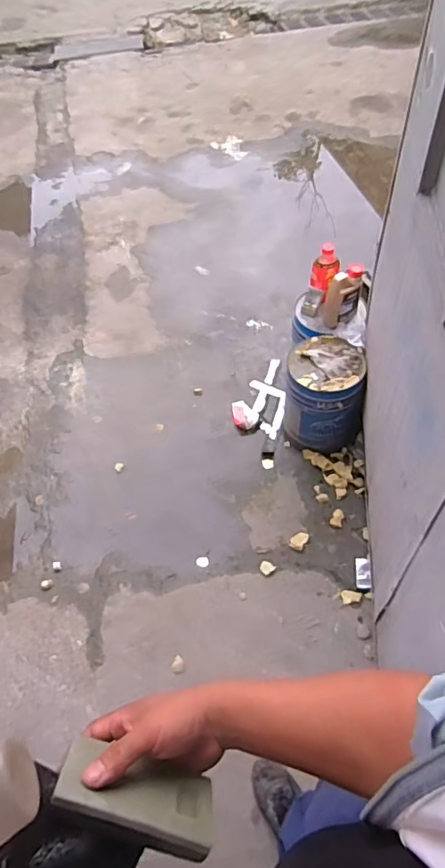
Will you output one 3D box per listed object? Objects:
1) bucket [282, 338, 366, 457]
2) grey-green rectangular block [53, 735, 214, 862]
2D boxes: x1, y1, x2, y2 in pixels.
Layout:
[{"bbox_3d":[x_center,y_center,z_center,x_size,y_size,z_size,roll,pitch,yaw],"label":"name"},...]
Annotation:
[{"bbox_3d":[0.358,-0.148,1.820,0.259,0.325,0.276,-3,55,4],"label":"bucket"},{"bbox_3d":[-0.073,0.296,0.426,0.128,0.018,0.070,23,12,-3],"label":"grey-green rectangular block"}]

